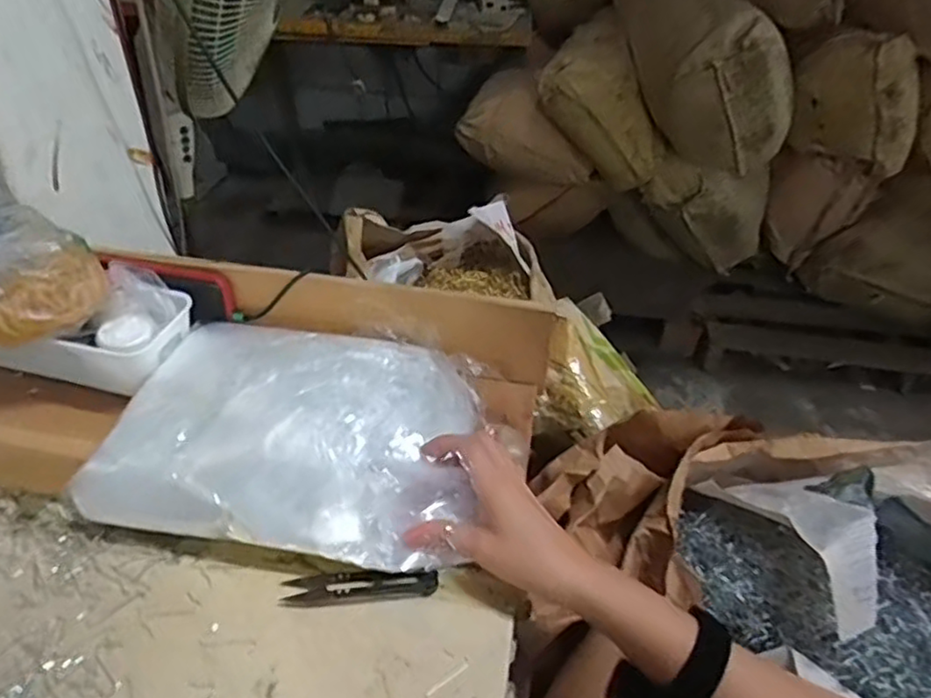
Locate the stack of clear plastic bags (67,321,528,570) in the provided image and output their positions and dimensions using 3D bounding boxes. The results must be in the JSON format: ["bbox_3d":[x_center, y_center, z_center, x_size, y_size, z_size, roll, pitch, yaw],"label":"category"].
[{"bbox_3d":[-0.114,0.056,0.516,0.288,0.041,0.193,7,47,1],"label":"stack of clear plastic bags"}]

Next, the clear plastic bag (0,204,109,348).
[{"bbox_3d":[-0.369,-0.052,0.540,0.115,0.068,0.127,20,42,17],"label":"clear plastic bag"}]

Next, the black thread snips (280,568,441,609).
[{"bbox_3d":[-0.072,0.163,0.468,0.105,0.008,0.025,0,40,-6],"label":"black thread snips"}]

